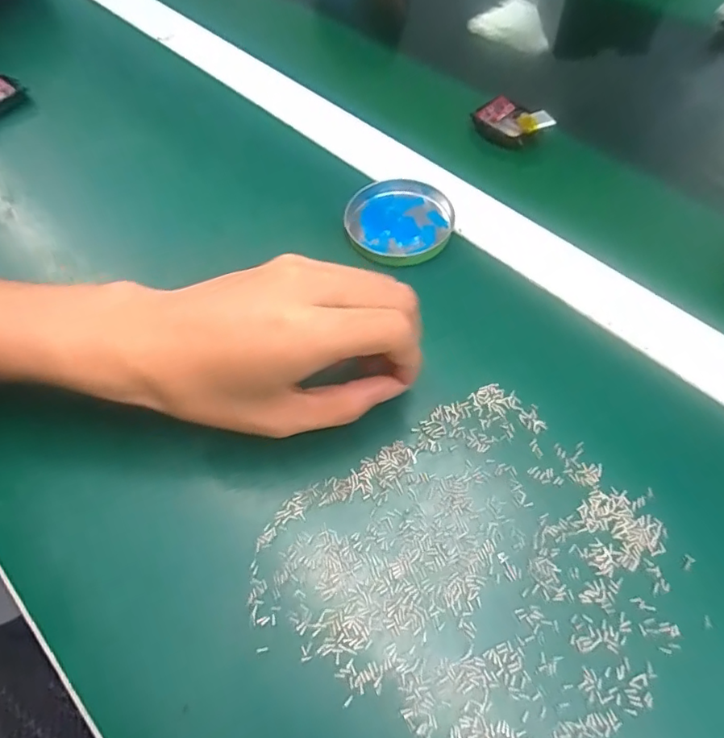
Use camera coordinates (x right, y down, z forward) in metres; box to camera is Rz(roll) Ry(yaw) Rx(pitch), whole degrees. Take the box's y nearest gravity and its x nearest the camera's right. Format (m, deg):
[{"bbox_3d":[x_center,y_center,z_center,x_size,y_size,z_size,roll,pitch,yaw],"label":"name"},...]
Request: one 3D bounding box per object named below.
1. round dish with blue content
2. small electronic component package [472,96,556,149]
[{"bbox_3d":[0.023,-0.092,0.335,0.065,0.010,0.066,-1,59,1],"label":"round dish with blue content"},{"bbox_3d":[0.111,-0.180,0.394,0.050,0.018,0.032,32,65,19],"label":"small electronic component package"}]

